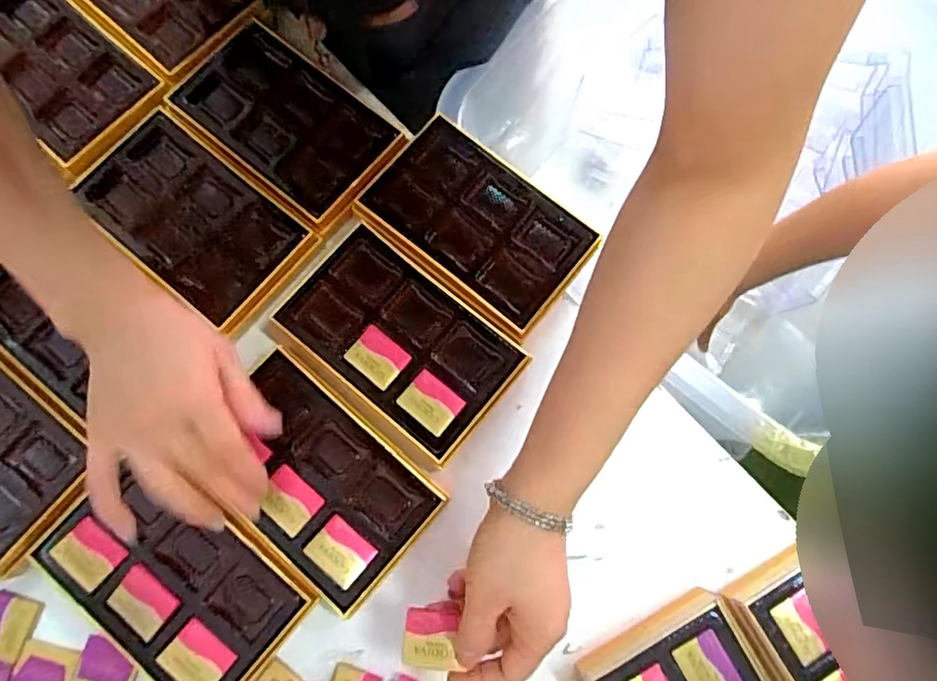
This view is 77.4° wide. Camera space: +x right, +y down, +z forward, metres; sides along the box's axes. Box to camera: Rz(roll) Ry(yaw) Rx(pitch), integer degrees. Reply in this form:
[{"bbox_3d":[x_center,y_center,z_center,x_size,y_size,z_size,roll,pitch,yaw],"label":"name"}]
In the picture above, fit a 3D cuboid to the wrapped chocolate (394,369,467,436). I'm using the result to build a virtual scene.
[{"bbox_3d":[-0.027,0.043,0.410,0.039,0.006,0.032,40,80,7],"label":"wrapped chocolate"}]

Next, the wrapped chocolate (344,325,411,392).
[{"bbox_3d":[-0.065,0.012,0.417,0.037,0.008,0.032,41,80,7],"label":"wrapped chocolate"}]

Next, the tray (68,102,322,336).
[{"bbox_3d":[-0.206,-0.092,0.441,0.165,0.013,0.103,41,80,7],"label":"tray"}]

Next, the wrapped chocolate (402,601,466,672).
[{"bbox_3d":[-0.023,0.180,0.356,0.031,0.007,0.036,3,78,0],"label":"wrapped chocolate"}]

